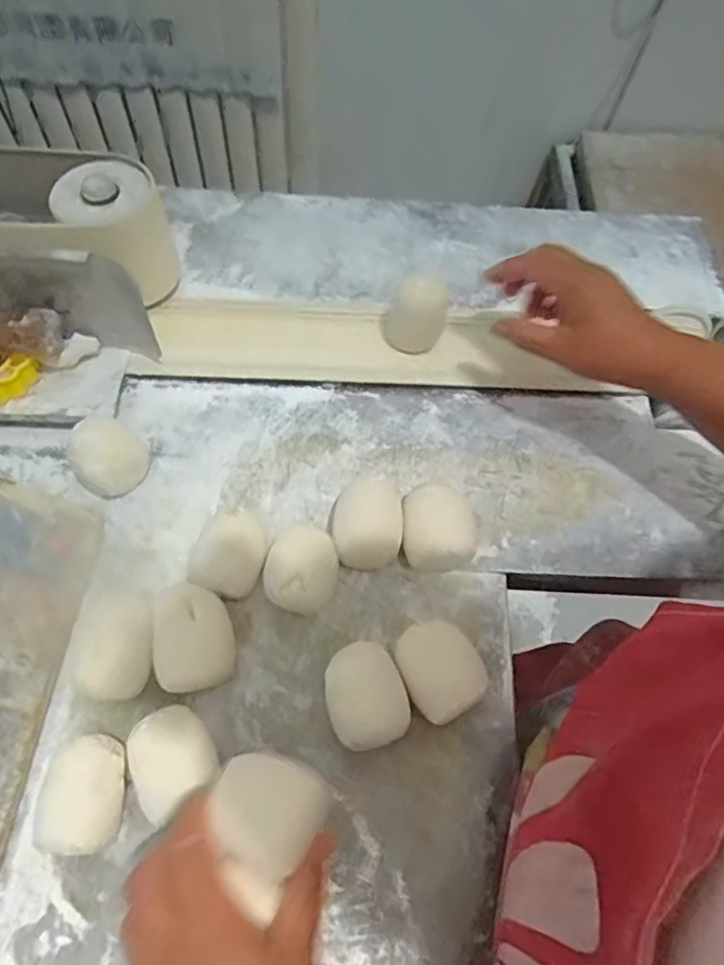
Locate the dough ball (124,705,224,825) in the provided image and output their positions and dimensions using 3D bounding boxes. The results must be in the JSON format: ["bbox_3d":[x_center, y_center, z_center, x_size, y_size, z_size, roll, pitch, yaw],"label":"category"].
[{"bbox_3d":[-0.115,0.166,0.376,0.045,0.041,0.049,-38,72,-19],"label":"dough ball"}]

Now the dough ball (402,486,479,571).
[{"bbox_3d":[0.057,0.037,0.449,0.056,0.040,0.061,1,64,-2],"label":"dough ball"}]

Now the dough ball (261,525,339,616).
[{"bbox_3d":[-0.041,0.064,0.430,0.048,0.043,0.055,18,65,6],"label":"dough ball"}]

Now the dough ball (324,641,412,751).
[{"bbox_3d":[0.002,0.139,0.399,0.049,0.038,0.061,-12,66,-9],"label":"dough ball"}]

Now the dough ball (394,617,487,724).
[{"bbox_3d":[0.051,0.125,0.412,0.049,0.033,0.060,-25,68,-14],"label":"dough ball"}]

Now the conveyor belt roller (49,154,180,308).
[{"bbox_3d":[-0.203,-0.206,0.522,0.080,0.100,0.076,-19,67,-12],"label":"conveyor belt roller"}]

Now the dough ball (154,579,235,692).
[{"bbox_3d":[-0.111,0.103,0.404,0.047,0.041,0.063,-12,66,-9],"label":"dough ball"}]

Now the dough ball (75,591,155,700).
[{"bbox_3d":[-0.155,0.106,0.397,0.039,0.044,0.063,-2,65,-4],"label":"dough ball"}]

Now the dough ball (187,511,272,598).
[{"bbox_3d":[-0.093,0.054,0.432,0.046,0.042,0.058,25,66,9],"label":"dough ball"}]

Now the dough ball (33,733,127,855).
[{"bbox_3d":[-0.160,0.183,0.363,0.040,0.045,0.058,2,64,-2],"label":"dough ball"}]

